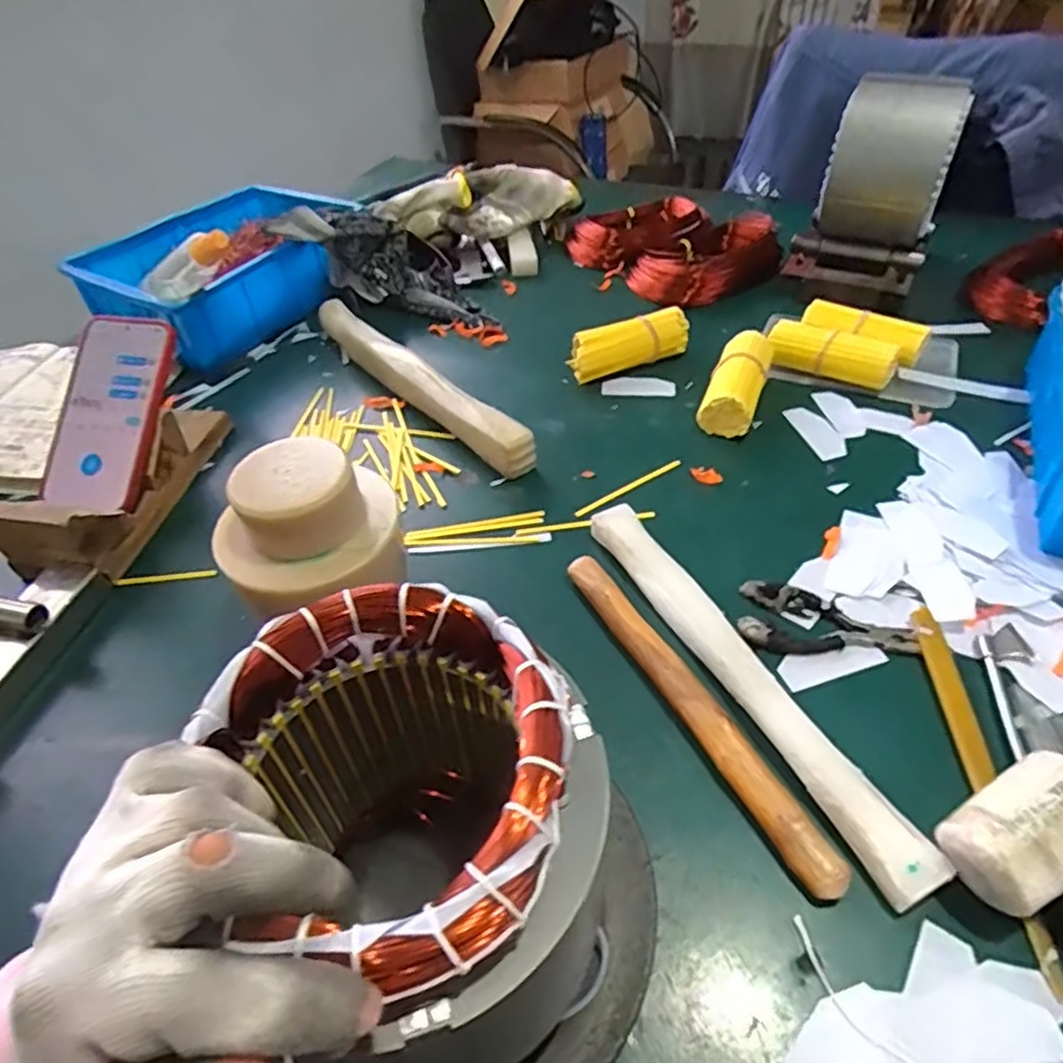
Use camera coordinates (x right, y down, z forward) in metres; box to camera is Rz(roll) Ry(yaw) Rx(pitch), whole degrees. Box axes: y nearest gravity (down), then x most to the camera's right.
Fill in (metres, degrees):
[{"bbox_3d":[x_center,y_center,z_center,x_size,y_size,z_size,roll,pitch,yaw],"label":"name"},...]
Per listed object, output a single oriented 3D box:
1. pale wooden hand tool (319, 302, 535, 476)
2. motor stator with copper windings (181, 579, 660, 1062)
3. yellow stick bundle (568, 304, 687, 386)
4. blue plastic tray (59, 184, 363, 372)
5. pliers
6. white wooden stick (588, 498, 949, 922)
[{"bbox_3d":[-0.111,-0.146,0.648,0.033,0.044,0.313,-34,52,-26],"label":"pale wooden hand tool"},{"bbox_3d":[-0.035,0.135,0.271,0.160,0.169,0.146,-2,44,2],"label":"motor stator with copper windings"},{"bbox_3d":[0.097,-0.186,0.682,0.127,0.046,0.044,-18,47,-13],"label":"yellow stick bundle"},{"bbox_3d":[-0.344,-0.285,0.773,0.158,0.108,0.290,23,51,24],"label":"blue plastic tray"},{"bbox_3d":[0.195,0.064,0.449,0.110,0.016,0.050,9,47,13],"label":"pliers"},{"bbox_3d":[0.124,0.083,0.425,0.030,0.026,0.298,-22,48,-17],"label":"white wooden stick"}]

